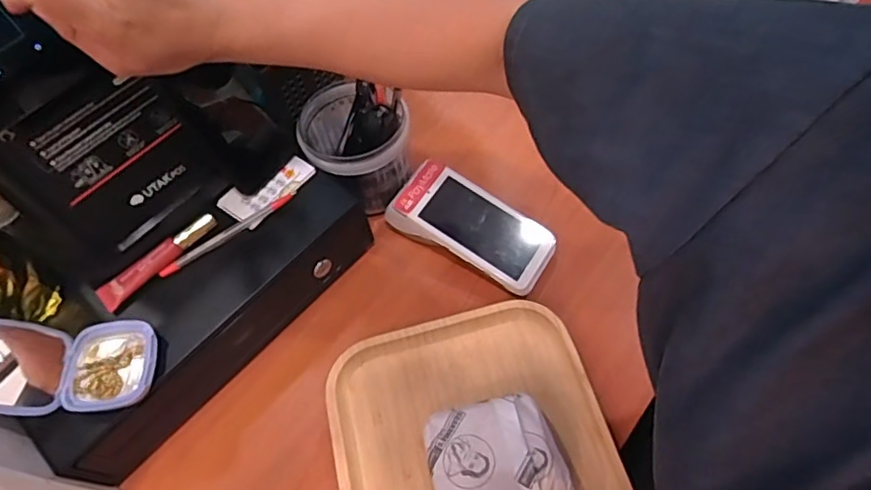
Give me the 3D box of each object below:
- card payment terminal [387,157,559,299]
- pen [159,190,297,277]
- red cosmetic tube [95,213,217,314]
[{"bbox_3d":[0.039,-0.018,0.593,0.174,0.054,0.082,26,66,18],"label":"card payment terminal"},{"bbox_3d":[-0.194,-0.012,0.524,0.140,0.011,0.009,-33,65,-16],"label":"pen"},{"bbox_3d":[-0.253,0.014,0.508,0.119,0.015,0.027,-38,67,-18],"label":"red cosmetic tube"}]

